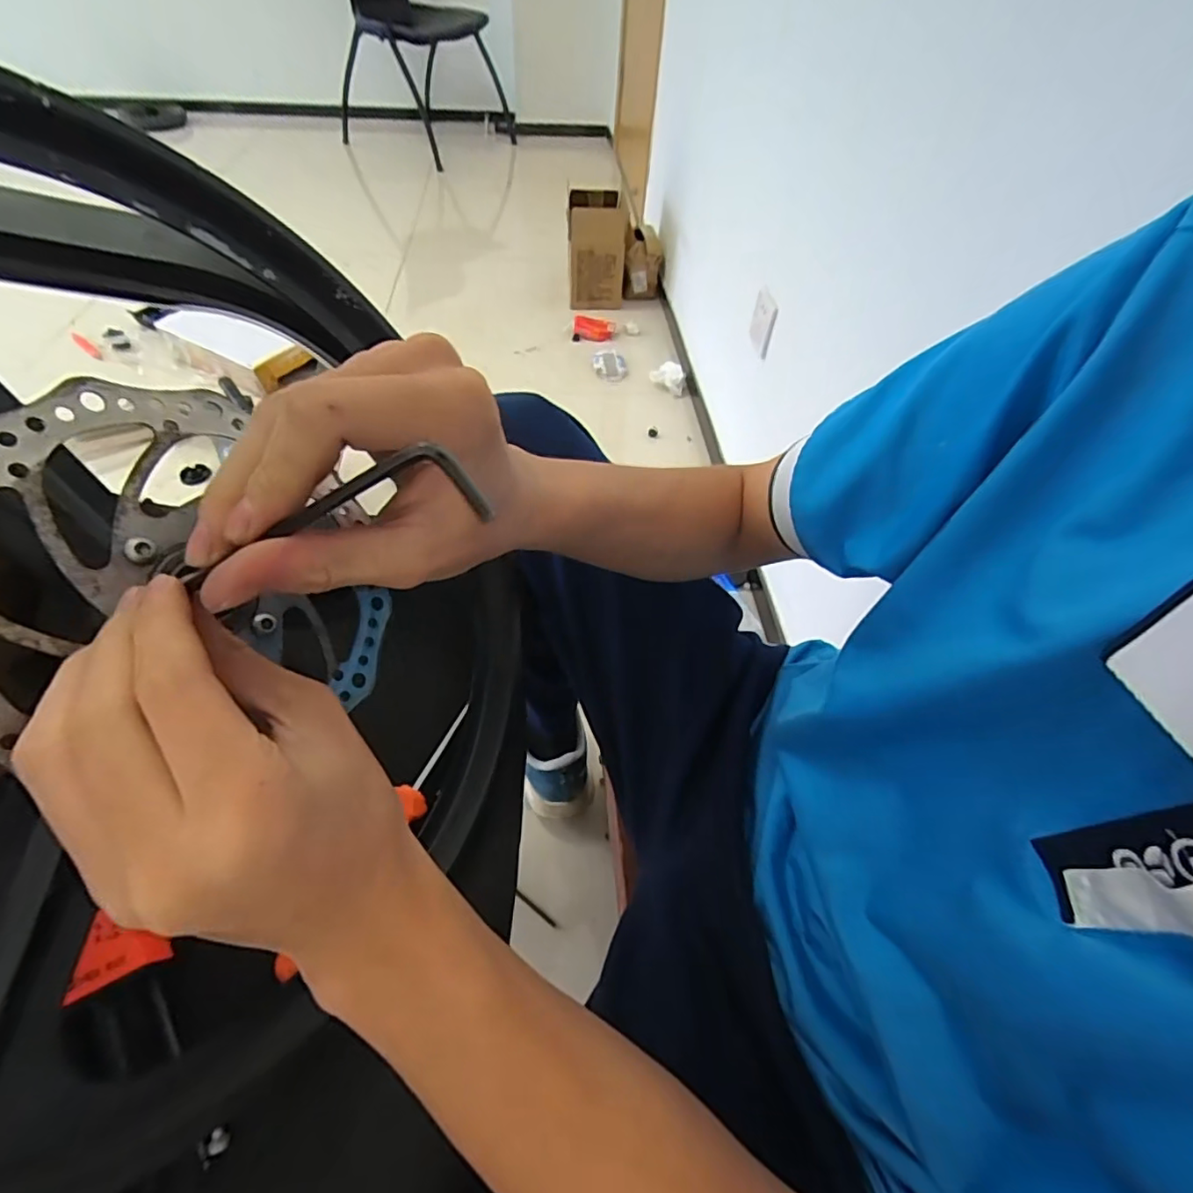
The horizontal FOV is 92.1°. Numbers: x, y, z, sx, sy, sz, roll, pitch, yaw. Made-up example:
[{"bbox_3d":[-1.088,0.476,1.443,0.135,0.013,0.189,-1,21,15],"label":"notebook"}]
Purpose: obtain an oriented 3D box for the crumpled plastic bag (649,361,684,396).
[{"bbox_3d":[0.176,-0.544,1.418,0.087,0.042,0.102,11,51,4],"label":"crumpled plastic bag"}]

